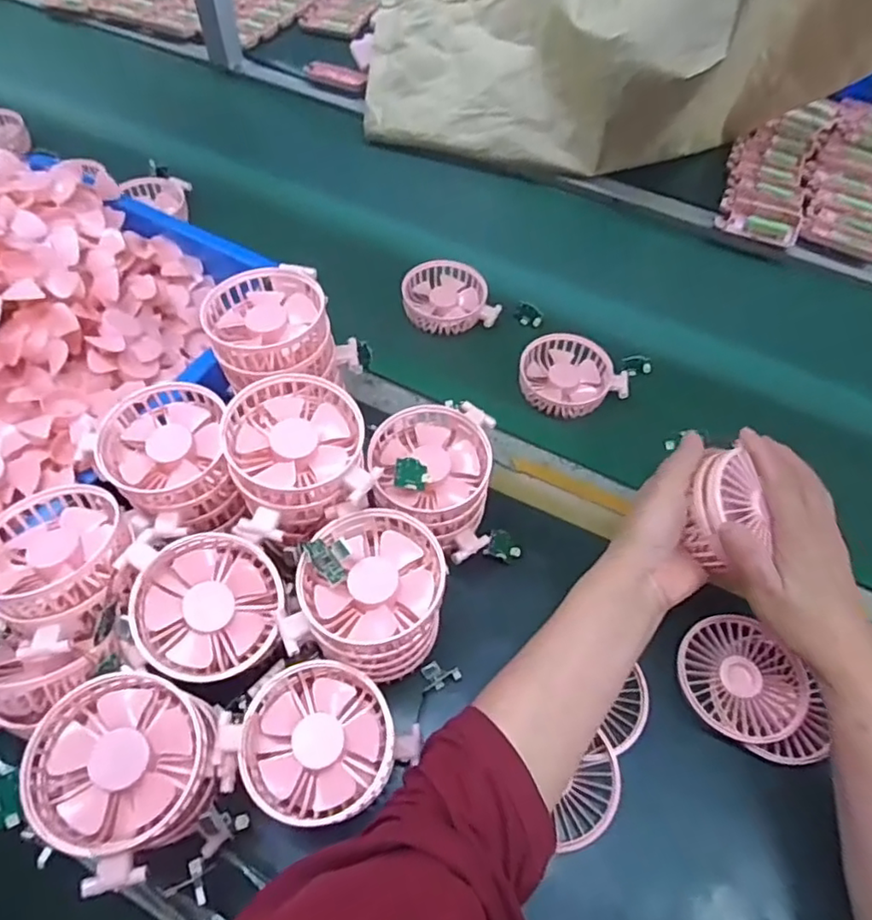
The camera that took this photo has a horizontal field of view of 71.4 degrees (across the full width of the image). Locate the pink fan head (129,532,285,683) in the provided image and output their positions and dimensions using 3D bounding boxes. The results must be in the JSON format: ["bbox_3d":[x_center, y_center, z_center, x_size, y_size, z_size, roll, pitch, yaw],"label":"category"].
[{"bbox_3d":[-0.152,0.095,0.398,0.086,0.038,0.086,3,79,-15],"label":"pink fan head"}]

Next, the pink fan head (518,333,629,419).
[{"bbox_3d":[0.129,-0.084,0.606,0.091,0.026,0.091,1,56,-2],"label":"pink fan head"}]

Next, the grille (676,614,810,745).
[{"bbox_3d":[0.225,0.160,0.450,0.089,0.010,0.086,1,56,-2],"label":"grille"}]

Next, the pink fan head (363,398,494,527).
[{"bbox_3d":[-0.004,0.000,0.457,0.090,0.036,0.087,1,56,-2],"label":"pink fan head"}]

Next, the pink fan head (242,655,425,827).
[{"bbox_3d":[-0.073,0.180,0.394,0.099,0.053,0.093,-37,65,-24],"label":"pink fan head"}]

